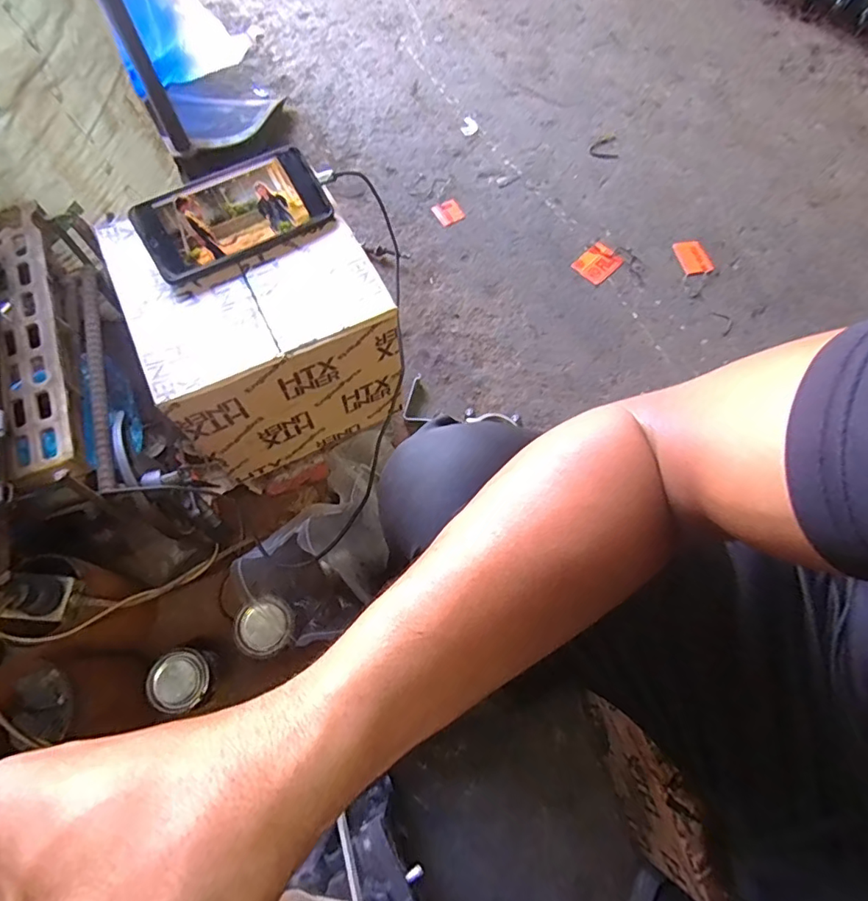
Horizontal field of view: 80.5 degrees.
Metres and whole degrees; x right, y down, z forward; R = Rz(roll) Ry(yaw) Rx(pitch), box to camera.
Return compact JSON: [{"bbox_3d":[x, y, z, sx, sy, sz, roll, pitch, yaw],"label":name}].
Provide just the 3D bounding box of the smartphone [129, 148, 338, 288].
[{"bbox_3d":[-0.188,-0.224,0.480,0.167,0.012,0.083,-29,92,-13],"label":"smartphone"}]

